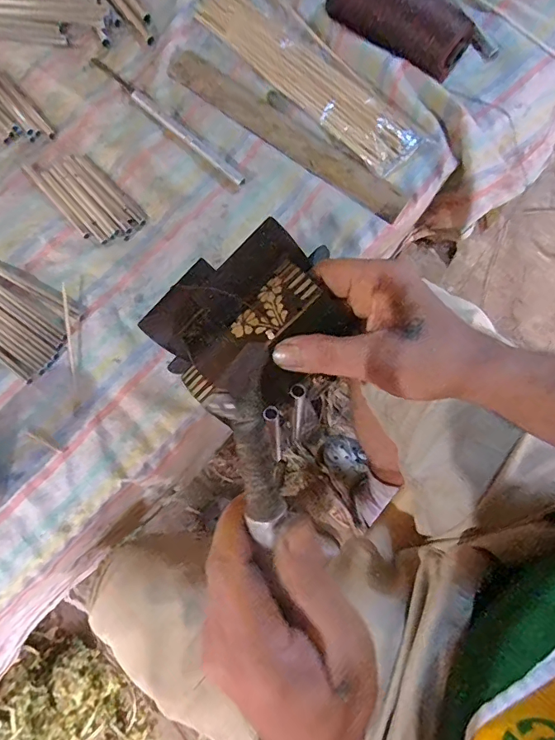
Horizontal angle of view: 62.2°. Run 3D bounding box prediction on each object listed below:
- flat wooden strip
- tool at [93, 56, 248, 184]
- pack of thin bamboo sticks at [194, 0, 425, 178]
[{"bbox_3d":[0.005,-0.256,0.495,0.307,0.011,0.038,38,85,11],"label":"flat wooden strip"},{"bbox_3d":[-0.120,-0.273,0.502,0.236,0.009,0.015,42,80,11],"label":"tool"},{"bbox_3d":[0.027,-0.325,0.507,0.061,0.017,0.301,-43,79,-9],"label":"pack of thin bamboo sticks"}]

